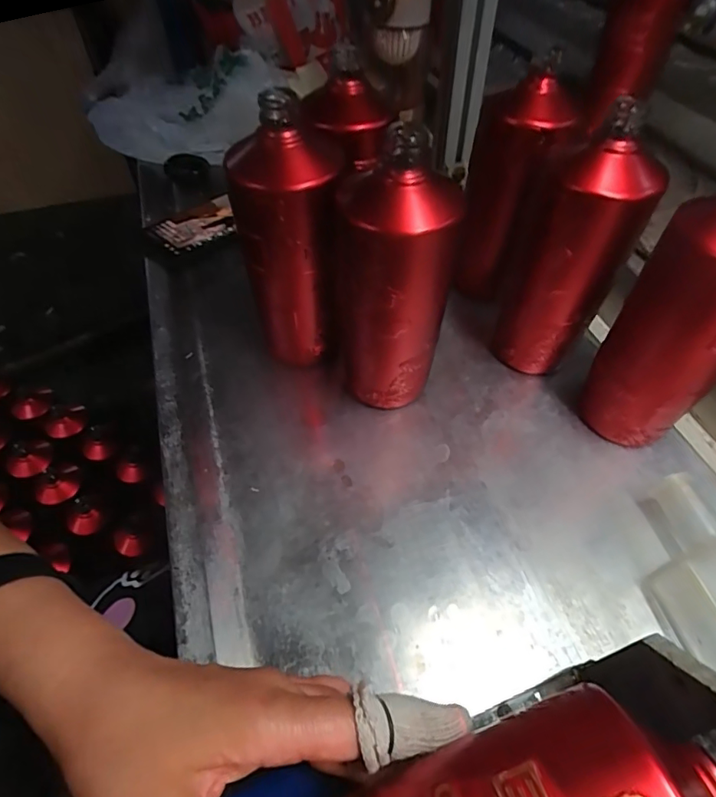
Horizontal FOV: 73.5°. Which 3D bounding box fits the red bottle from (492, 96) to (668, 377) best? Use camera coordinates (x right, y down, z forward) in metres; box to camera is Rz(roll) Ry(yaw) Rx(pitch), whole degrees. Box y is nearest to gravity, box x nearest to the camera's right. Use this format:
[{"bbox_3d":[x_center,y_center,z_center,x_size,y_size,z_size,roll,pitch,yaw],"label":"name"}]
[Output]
[{"bbox_3d":[0.168,-0.111,0.393,0.080,0.207,0.060,20,53,14],"label":"red bottle"}]

